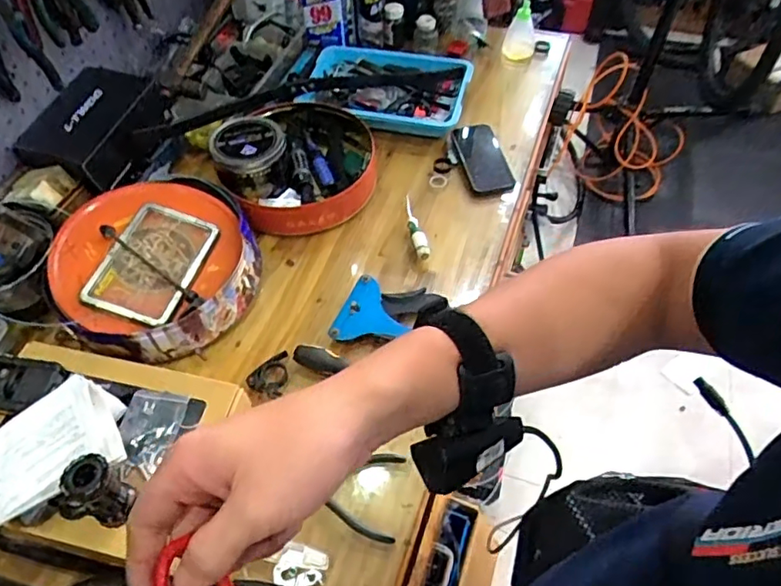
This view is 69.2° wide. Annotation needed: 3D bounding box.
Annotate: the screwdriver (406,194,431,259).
[{"bbox_3d":[0.039,-0.116,0.945,0.022,0.021,0.153,-12,54,-7],"label":"screwdriver"}]

